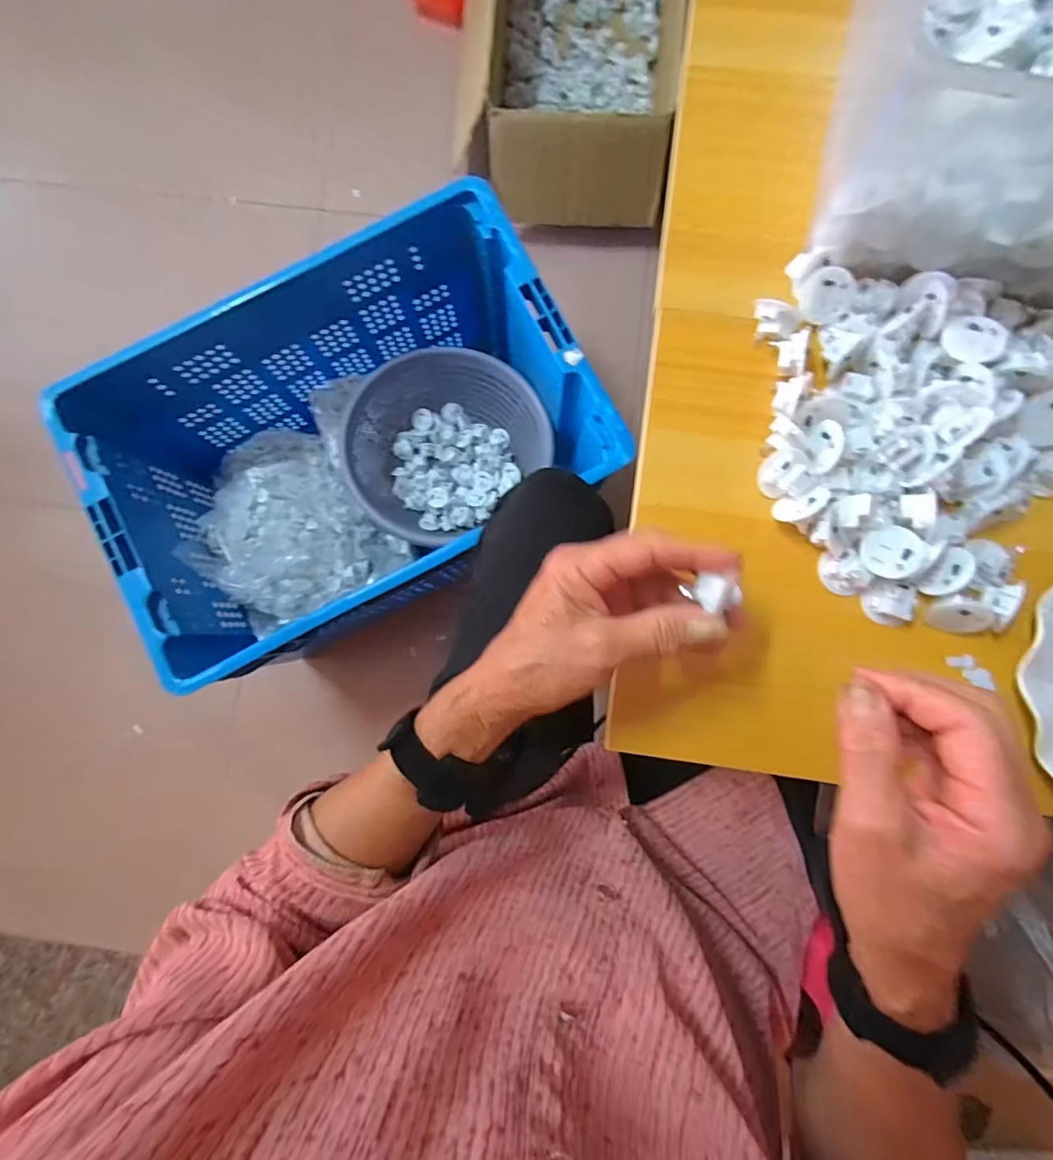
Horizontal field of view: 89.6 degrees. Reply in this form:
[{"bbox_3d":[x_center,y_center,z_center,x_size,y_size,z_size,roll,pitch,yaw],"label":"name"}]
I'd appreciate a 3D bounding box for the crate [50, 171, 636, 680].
[{"bbox_3d":[-0.219,-0.166,0.726,0.569,0.254,0.384,-29,85,-2],"label":"crate"}]

